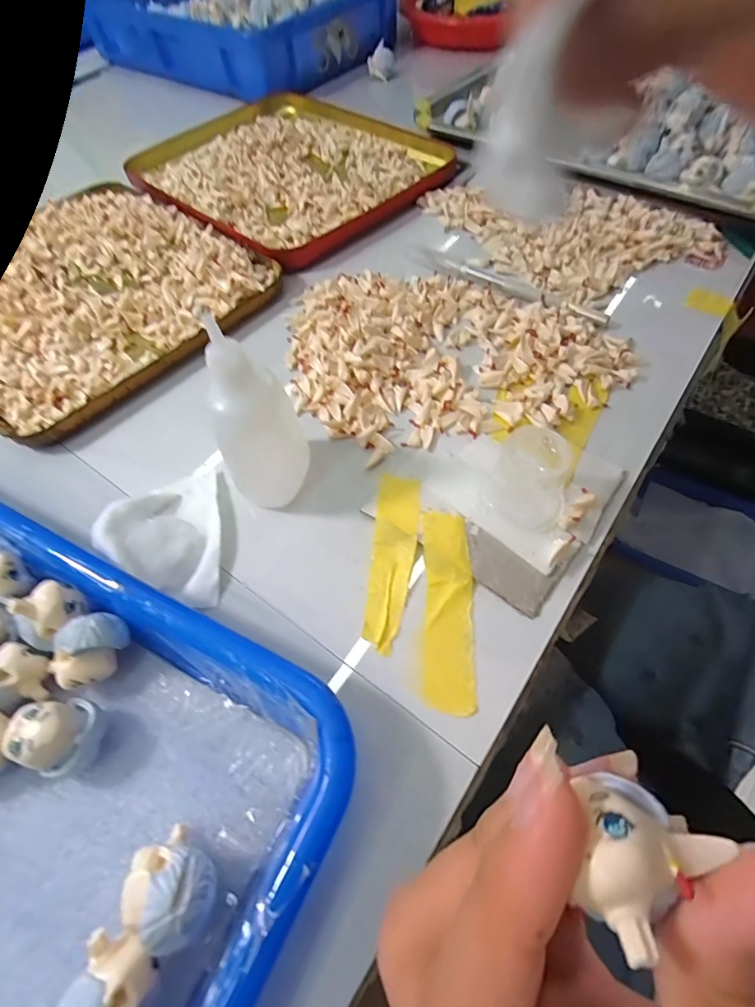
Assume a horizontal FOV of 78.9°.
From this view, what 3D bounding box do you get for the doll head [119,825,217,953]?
[{"bbox_3d":[-0.060,0.112,0.135,0.027,0.026,0.019,26,63,18],"label":"doll head"}]

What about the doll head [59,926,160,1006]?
[{"bbox_3d":[-0.069,0.131,0.122,0.022,0.023,0.023,16,61,12],"label":"doll head"}]

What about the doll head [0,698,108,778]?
[{"bbox_3d":[-0.110,0.080,0.159,0.021,0.026,0.023,-2,58,4],"label":"doll head"}]

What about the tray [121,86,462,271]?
[{"bbox_3d":[-0.089,-0.304,0.409,0.290,0.019,0.208,39,68,23],"label":"tray"}]

